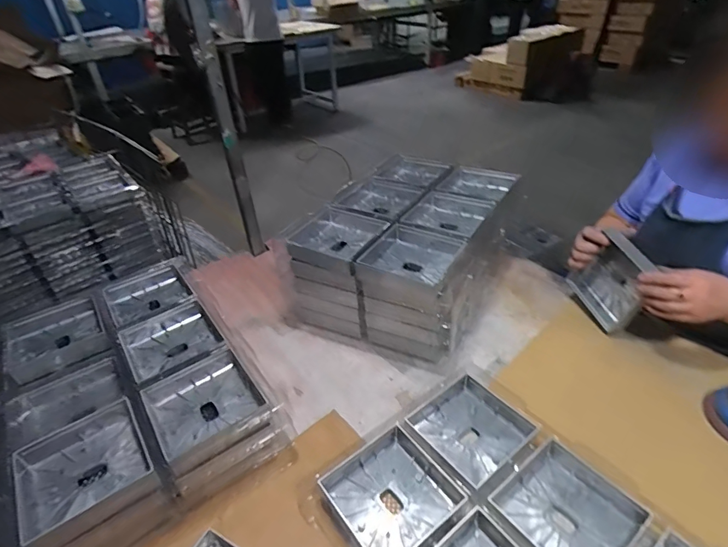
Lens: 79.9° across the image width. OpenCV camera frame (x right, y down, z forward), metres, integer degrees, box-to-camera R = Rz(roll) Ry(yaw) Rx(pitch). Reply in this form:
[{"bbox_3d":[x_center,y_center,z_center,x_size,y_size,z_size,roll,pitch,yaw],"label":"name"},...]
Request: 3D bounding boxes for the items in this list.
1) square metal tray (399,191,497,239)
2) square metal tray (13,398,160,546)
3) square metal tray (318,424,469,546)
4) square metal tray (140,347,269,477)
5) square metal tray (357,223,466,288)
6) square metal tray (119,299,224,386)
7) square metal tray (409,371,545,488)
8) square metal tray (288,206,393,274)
[{"bbox_3d":[0.160,-0.104,0.806,0.132,0.033,0.167,16,40,26],"label":"square metal tray"},{"bbox_3d":[-0.336,0.243,0.529,0.141,0.047,0.150,-26,41,-28],"label":"square metal tray"},{"bbox_3d":[0.036,0.280,0.550,0.141,0.033,0.136,-26,42,-31],"label":"square metal tray"},{"bbox_3d":[-0.215,0.181,0.589,0.145,0.039,0.147,-25,41,-27],"label":"square metal tray"},{"bbox_3d":[0.087,-0.030,0.715,0.136,0.032,0.140,15,39,24],"label":"square metal tray"},{"bbox_3d":[-0.306,0.118,0.692,0.139,0.046,0.151,-24,40,-26],"label":"square metal tray"},{"bbox_3d":[0.156,0.220,0.624,0.142,0.034,0.138,-26,42,-31],"label":"square metal tray"},{"bbox_3d":[-0.042,-0.063,0.788,0.147,0.041,0.157,18,41,27],"label":"square metal tray"}]

